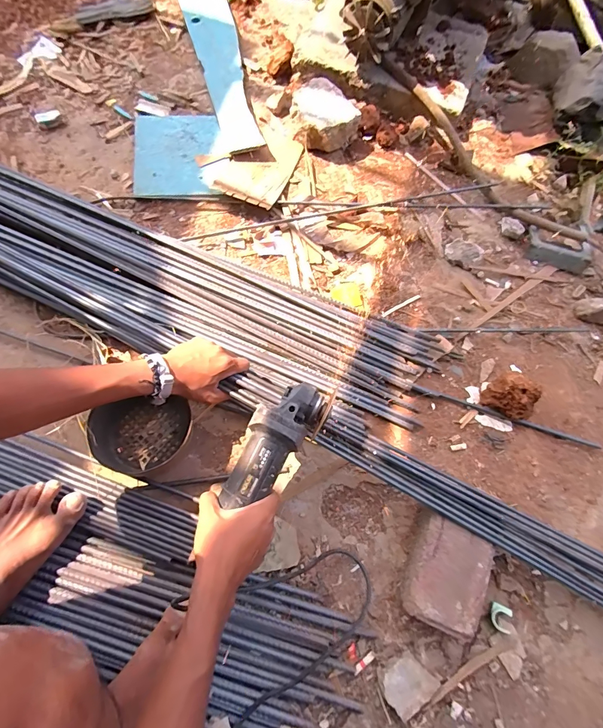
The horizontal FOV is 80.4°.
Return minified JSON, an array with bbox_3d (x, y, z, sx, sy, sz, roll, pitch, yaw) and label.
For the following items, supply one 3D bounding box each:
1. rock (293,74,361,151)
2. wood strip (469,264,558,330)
[{"bbox_3d":[0.056,-0.558,0.822,0.139,0.079,0.129,-10,71,-10],"label":"rock"},{"bbox_3d":[0.435,-0.139,0.728,0.253,0.005,0.018,-32,76,-15],"label":"wood strip"}]

